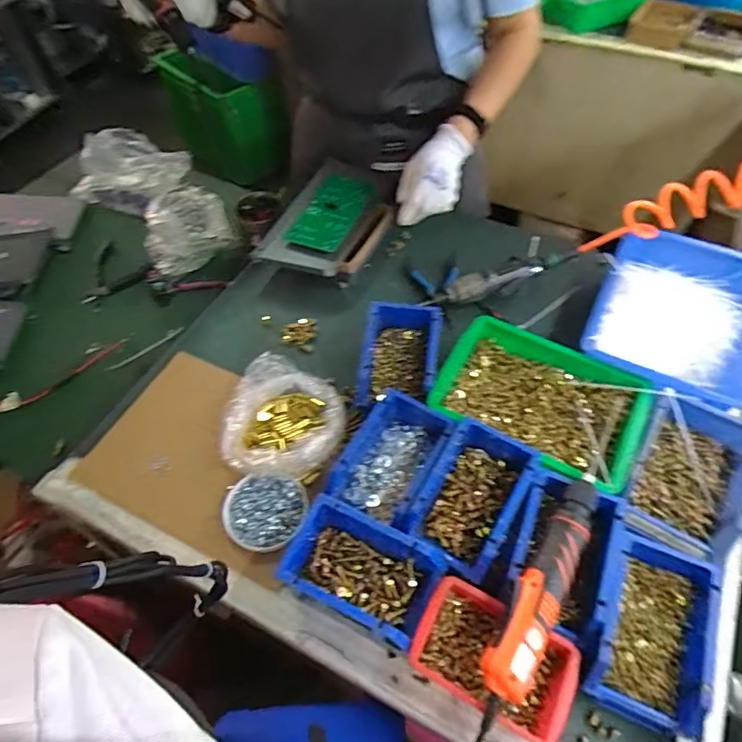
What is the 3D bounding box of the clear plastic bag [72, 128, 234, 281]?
[{"bbox_3d":[-0.447,-0.373,1.079,0.224,0.087,0.436,-37,61,-23],"label":"clear plastic bag"}]

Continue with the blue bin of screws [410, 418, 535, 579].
[{"bbox_3d":[0.117,0.149,0.605,0.100,0.061,0.156,25,59,19],"label":"blue bin of screws"}]

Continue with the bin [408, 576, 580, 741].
[{"bbox_3d":[0.122,0.293,0.525,0.152,0.051,0.096,26,59,19],"label":"bin"}]

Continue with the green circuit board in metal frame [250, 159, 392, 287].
[{"bbox_3d":[-0.072,-0.259,0.911,0.170,0.055,0.270,23,58,17],"label":"green circuit board in metal frame"}]

